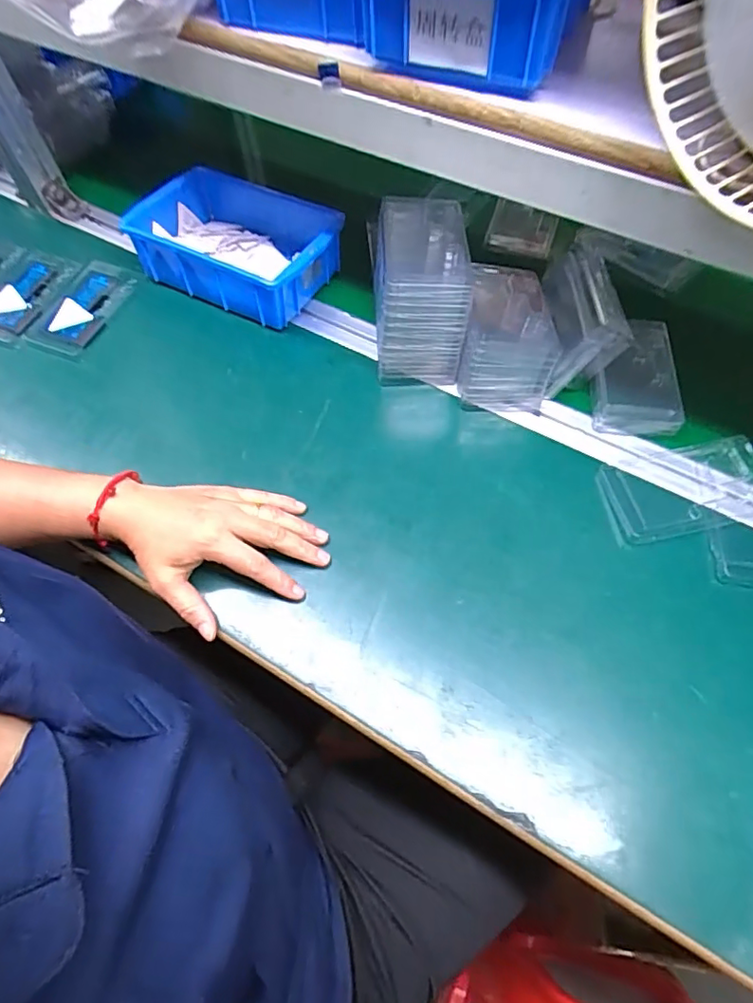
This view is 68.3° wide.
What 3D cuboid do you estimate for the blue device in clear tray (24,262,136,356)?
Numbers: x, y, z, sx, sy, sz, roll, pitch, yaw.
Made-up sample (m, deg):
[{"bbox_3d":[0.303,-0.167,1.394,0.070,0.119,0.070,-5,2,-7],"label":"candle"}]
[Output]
[{"bbox_3d":[-0.323,-0.213,0.606,0.077,0.015,0.119,17,64,12],"label":"blue device in clear tray"}]

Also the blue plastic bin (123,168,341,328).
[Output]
[{"bbox_3d":[-0.143,-0.278,0.604,0.200,0.071,0.142,25,66,15],"label":"blue plastic bin"}]

